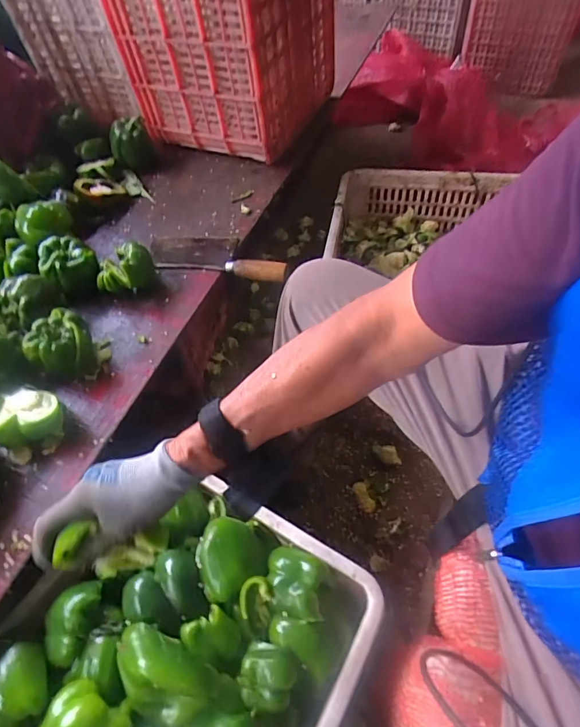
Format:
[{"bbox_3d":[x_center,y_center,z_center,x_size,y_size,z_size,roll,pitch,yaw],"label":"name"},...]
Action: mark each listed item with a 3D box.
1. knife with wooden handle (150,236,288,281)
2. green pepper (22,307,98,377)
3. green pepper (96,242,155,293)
[{"bbox_3d":[-0.124,-0.189,0.740,0.253,0.022,0.091,9,56,11],"label":"knife with wooden handle"},{"bbox_3d":[-0.314,-0.022,0.612,0.074,0.068,0.079,-2,55,3],"label":"green pepper"},{"bbox_3d":[-0.262,-0.149,0.696,0.091,0.061,0.058,-11,55,-4],"label":"green pepper"}]

